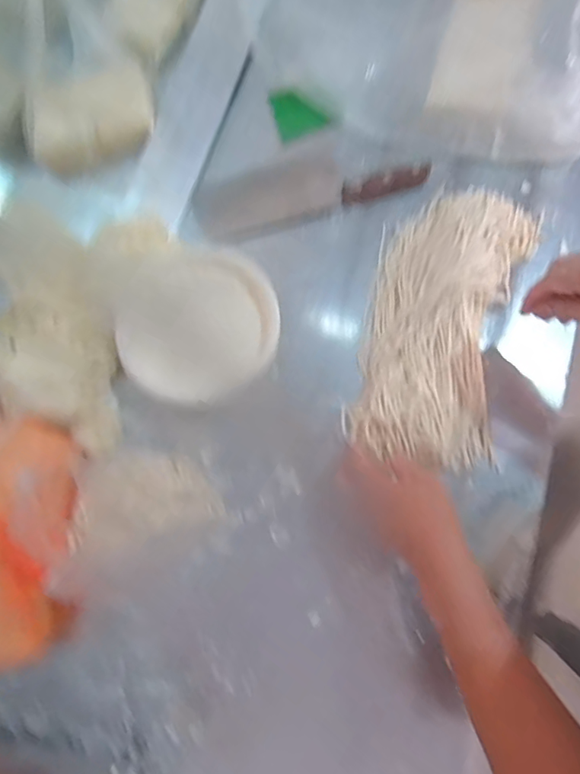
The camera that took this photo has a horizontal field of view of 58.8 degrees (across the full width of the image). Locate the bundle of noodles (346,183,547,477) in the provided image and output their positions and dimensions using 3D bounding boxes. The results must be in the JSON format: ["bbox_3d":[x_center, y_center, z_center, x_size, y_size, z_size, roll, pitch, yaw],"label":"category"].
[{"bbox_3d":[0.192,-0.093,0.634,0.180,0.068,0.367,17,76,4],"label":"bundle of noodles"}]

